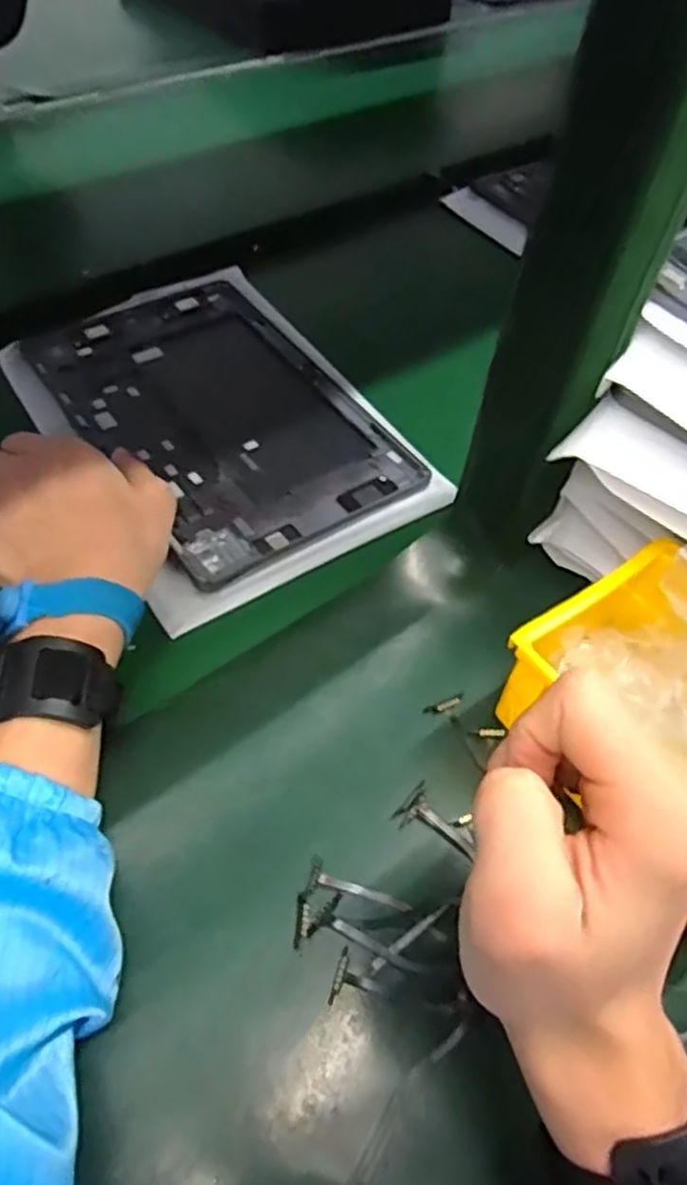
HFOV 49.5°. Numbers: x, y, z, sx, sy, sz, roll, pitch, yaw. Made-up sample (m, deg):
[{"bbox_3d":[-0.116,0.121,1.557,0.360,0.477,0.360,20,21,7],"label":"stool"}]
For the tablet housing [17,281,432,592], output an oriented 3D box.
[{"bbox_3d":[-0.081,-0.119,0.492,0.169,0.012,0.256,-28,59,-23],"label":"tablet housing"}]

